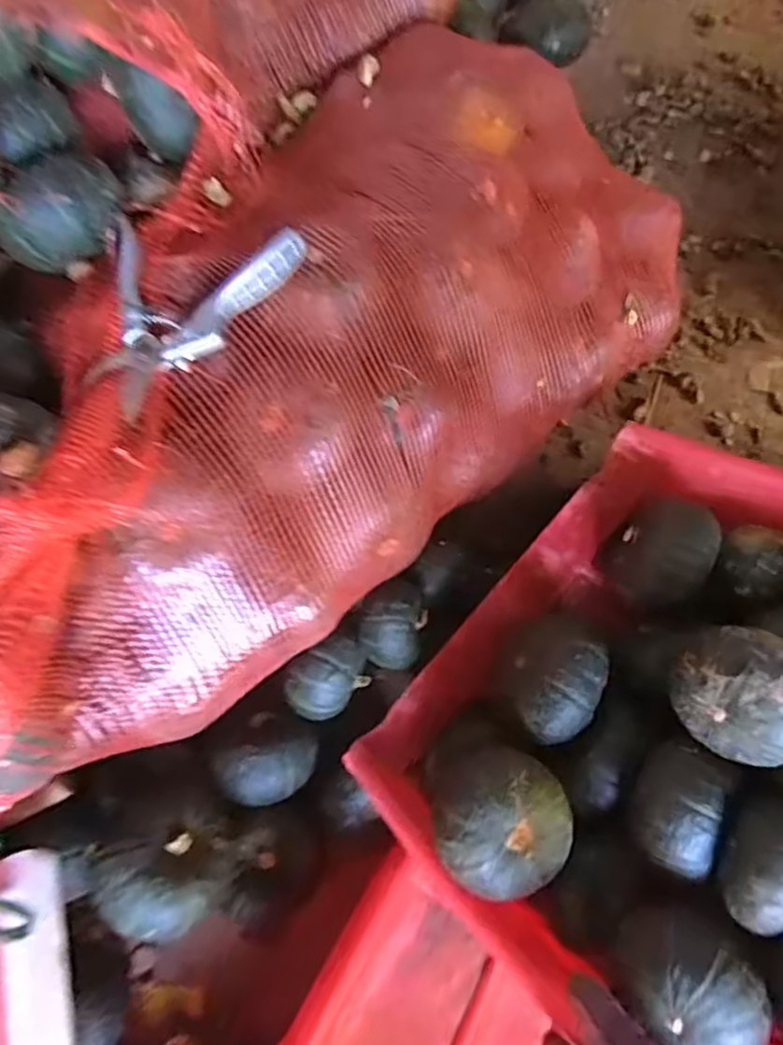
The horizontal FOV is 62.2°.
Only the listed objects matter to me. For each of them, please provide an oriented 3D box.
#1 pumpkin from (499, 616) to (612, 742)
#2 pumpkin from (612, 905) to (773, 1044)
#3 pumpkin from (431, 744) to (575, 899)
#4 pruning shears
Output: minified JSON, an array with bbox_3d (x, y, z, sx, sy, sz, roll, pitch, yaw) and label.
[{"bbox_3d":[0.133,0.122,0.549,0.083,0.084,0.109,36,78,9],"label":"pumpkin"},{"bbox_3d":[0.200,0.308,0.442,0.082,0.075,0.076,0,75,0],"label":"pumpkin"},{"bbox_3d":[0.083,0.225,0.500,0.101,0.078,0.101,3,75,1],"label":"pumpkin"},{"bbox_3d":[-0.153,-0.158,0.481,0.156,0.036,0.167,9,75,2],"label":"pruning shears"}]

